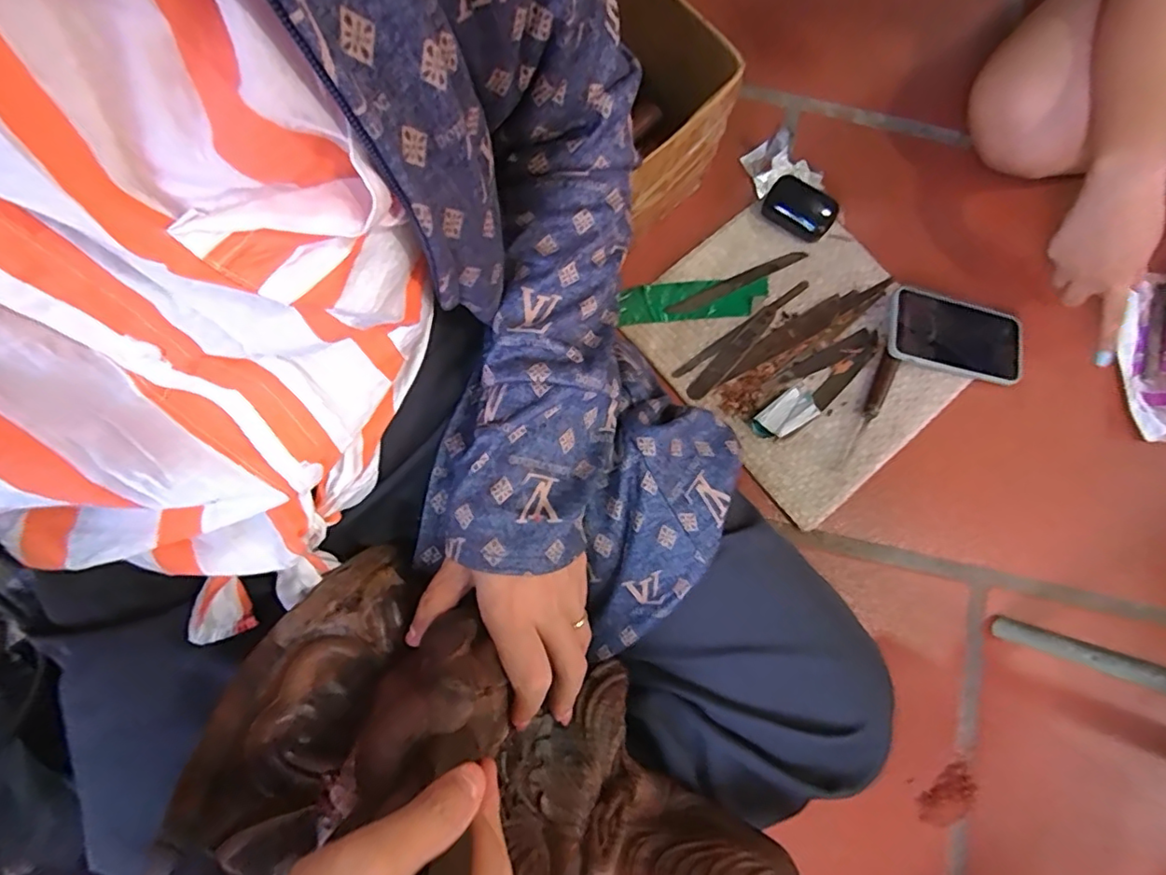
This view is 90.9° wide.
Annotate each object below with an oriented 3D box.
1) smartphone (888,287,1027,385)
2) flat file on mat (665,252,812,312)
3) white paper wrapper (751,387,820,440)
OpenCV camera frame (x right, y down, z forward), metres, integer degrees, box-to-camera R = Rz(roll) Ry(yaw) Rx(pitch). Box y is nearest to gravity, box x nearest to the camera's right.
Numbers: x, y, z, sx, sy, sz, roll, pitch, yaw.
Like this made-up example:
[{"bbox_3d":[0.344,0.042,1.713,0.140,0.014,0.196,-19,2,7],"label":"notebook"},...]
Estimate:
[{"bbox_3d":[0.400,-0.110,0.615,0.147,0.014,0.082,10,81,-4],"label":"smartphone"},{"bbox_3d":[0.170,-0.171,0.628,0.169,0.005,0.015,-25,83,-7],"label":"flat file on mat"},{"bbox_3d":[0.209,-0.023,0.598,0.072,0.019,0.038,-33,84,-8],"label":"white paper wrapper"}]

